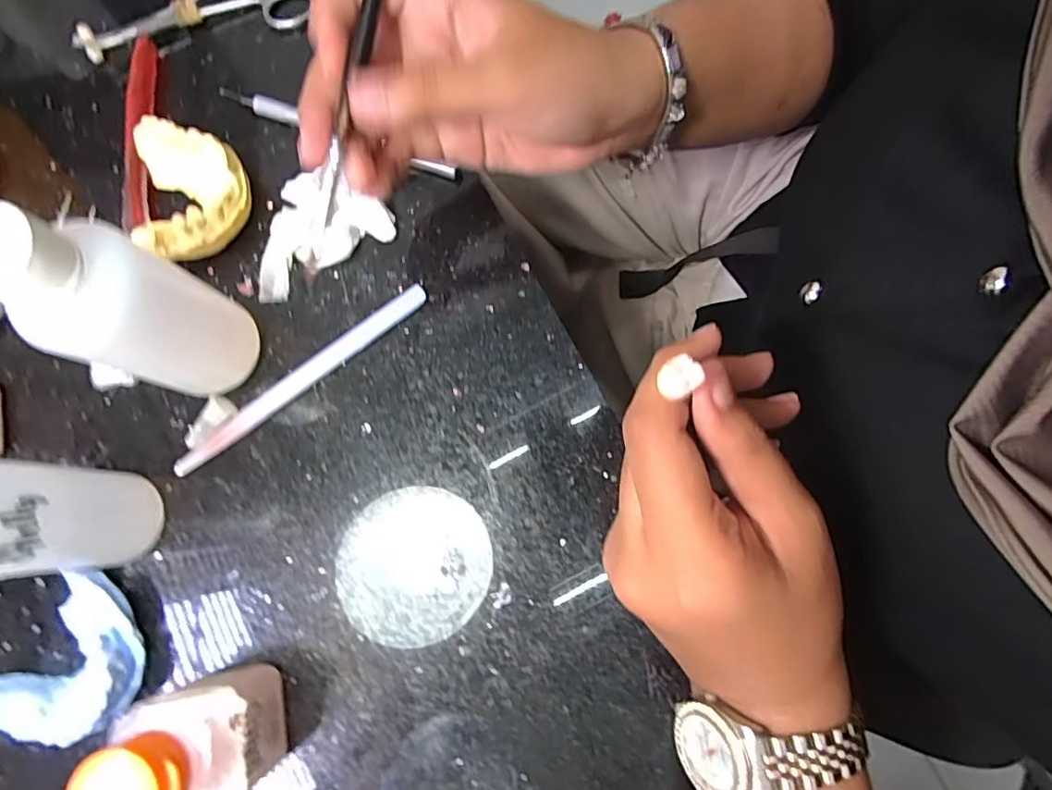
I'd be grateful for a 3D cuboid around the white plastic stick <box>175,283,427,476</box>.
[{"bbox_3d":[-0.104,-0.007,0.264,0.138,0.005,0.010,-37,80,-6],"label":"white plastic stick"}]

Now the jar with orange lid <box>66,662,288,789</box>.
[{"bbox_3d":[-0.121,0.127,0.201,0.042,0.075,0.042,-23,79,-4],"label":"jar with orange lid"}]

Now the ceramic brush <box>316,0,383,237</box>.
[{"bbox_3d":[-0.053,-0.139,0.194,0.010,0.010,0.165,17,98,4],"label":"ceramic brush"}]

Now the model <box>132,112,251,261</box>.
[{"bbox_3d":[-0.160,-0.098,0.272,0.048,0.026,0.065,-8,78,1],"label":"model"}]

